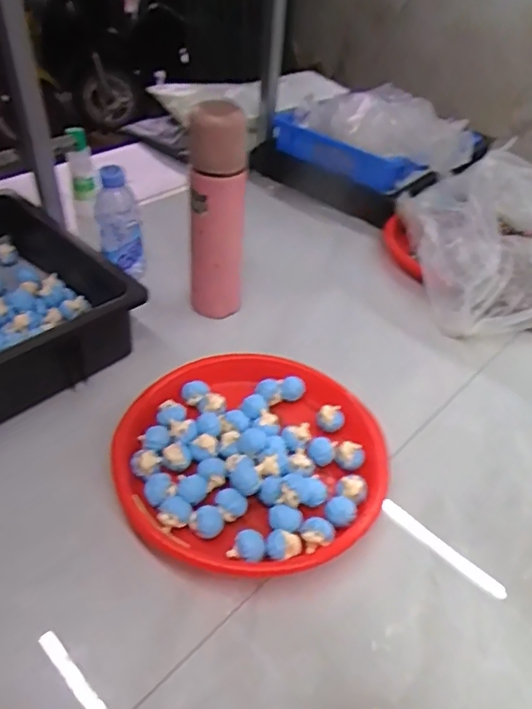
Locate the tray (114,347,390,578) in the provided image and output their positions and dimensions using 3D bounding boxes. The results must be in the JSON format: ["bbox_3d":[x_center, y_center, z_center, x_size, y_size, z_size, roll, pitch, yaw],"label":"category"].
[{"bbox_3d":[-0.013,0.099,0.544,0.245,0.044,0.243,8,42,4],"label":"tray"}]

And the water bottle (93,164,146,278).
[{"bbox_3d":[-0.188,-0.161,0.715,0.055,0.164,0.046,-9,44,-15],"label":"water bottle"}]

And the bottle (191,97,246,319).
[{"bbox_3d":[-0.056,-0.157,0.658,0.068,0.257,0.060,4,42,0],"label":"bottle"}]

